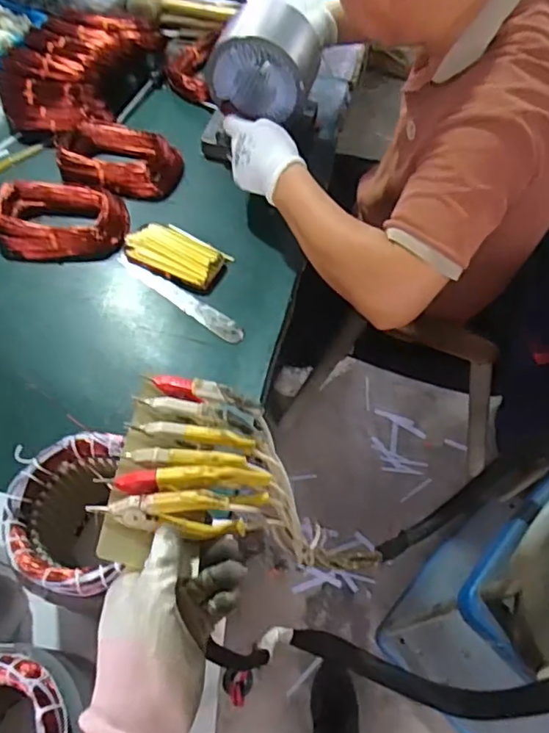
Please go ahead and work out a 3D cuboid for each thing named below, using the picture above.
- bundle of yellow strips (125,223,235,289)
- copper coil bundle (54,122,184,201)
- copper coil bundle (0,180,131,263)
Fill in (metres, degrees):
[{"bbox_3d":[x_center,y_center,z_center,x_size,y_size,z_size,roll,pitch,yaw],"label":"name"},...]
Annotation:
[{"bbox_3d":[-0.148,-0.166,0.844,0.144,0.027,0.078,27,63,11],"label":"bundle of yellow strips"},{"bbox_3d":[-0.259,-0.334,0.928,0.199,0.041,0.123,15,61,4],"label":"copper coil bundle"},{"bbox_3d":[-0.324,-0.226,0.854,0.192,0.059,0.127,-9,62,-9],"label":"copper coil bundle"}]

